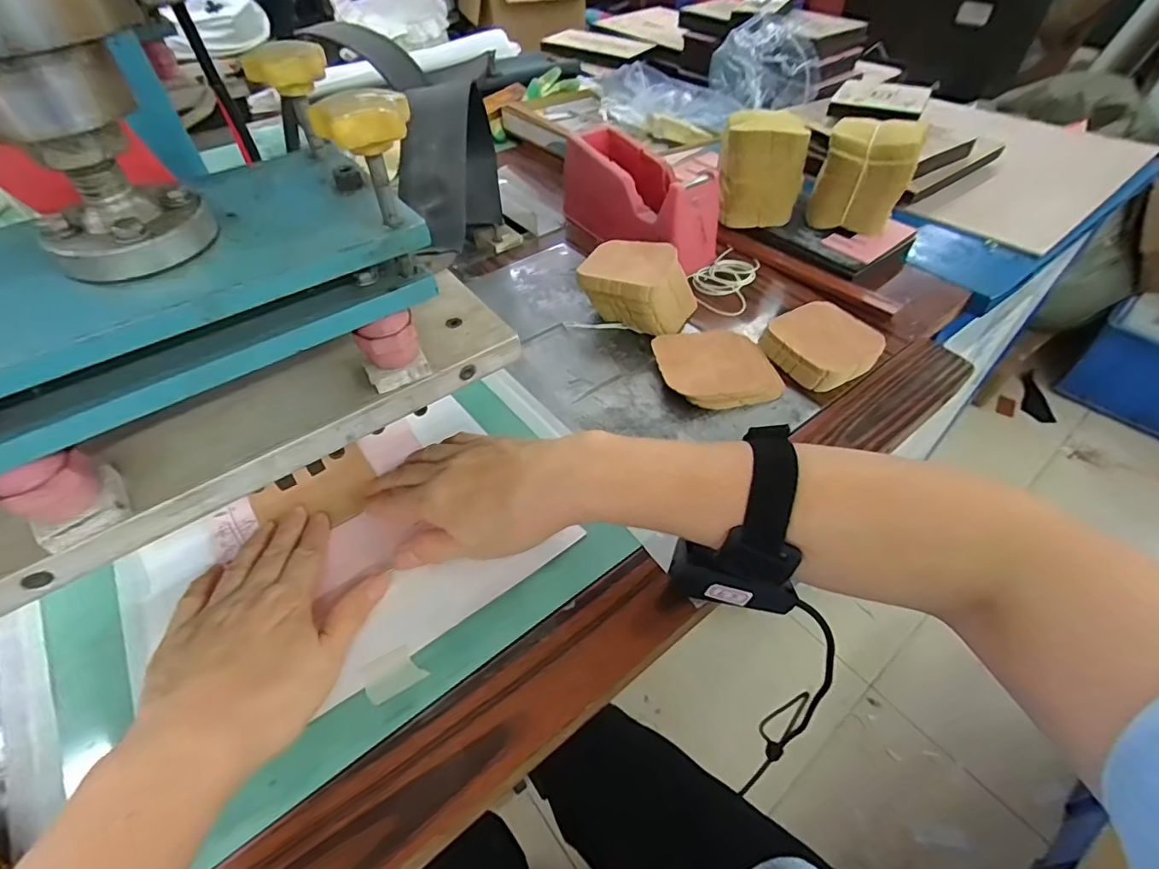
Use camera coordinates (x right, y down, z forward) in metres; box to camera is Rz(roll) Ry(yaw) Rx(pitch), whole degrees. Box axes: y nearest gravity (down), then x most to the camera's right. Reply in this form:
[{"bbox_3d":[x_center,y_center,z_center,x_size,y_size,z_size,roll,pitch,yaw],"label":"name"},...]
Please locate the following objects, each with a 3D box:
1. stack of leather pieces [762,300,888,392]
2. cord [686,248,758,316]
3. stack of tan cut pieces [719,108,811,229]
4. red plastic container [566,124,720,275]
[{"bbox_3d":[0.216,-0.081,0.473,0.086,0.028,0.078,-26,53,-20],"label":"stack of leather pieces"},{"bbox_3d":[0.150,-0.165,0.560,0.065,0.008,0.111,17,51,15],"label":"cord"},{"bbox_3d":[0.196,-0.285,0.572,0.090,0.097,0.053,11,49,10],"label":"stack of tan cut pieces"},{"bbox_3d":[0.063,-0.261,0.588,0.072,0.090,0.198,-36,57,-27],"label":"red plastic container"}]

